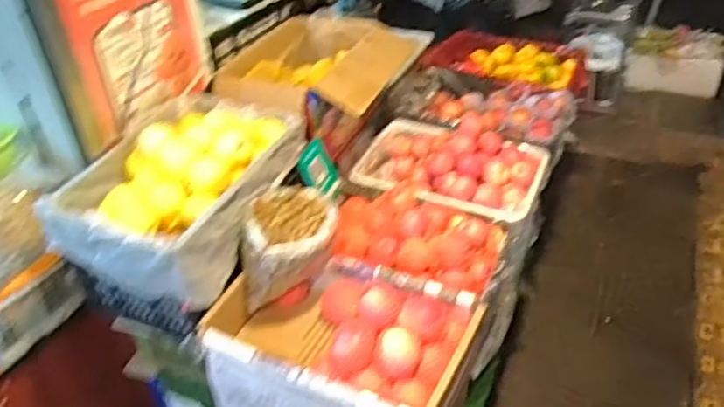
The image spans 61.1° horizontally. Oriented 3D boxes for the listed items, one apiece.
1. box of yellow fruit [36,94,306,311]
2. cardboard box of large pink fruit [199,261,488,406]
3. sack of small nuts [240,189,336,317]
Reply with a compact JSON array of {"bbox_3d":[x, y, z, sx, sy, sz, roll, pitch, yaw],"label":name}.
[{"bbox_3d":[-0.376,-0.047,1.295,0.390,0.206,0.479,16,41,25],"label":"box of yellow fruit"},{"bbox_3d":[-0.032,0.313,1.195,0.450,0.254,0.317,13,40,22],"label":"cardboard box of large pink fruit"},{"bbox_3d":[-0.137,0.072,1.260,0.162,0.148,0.235,3,37,9],"label":"sack of small nuts"}]

